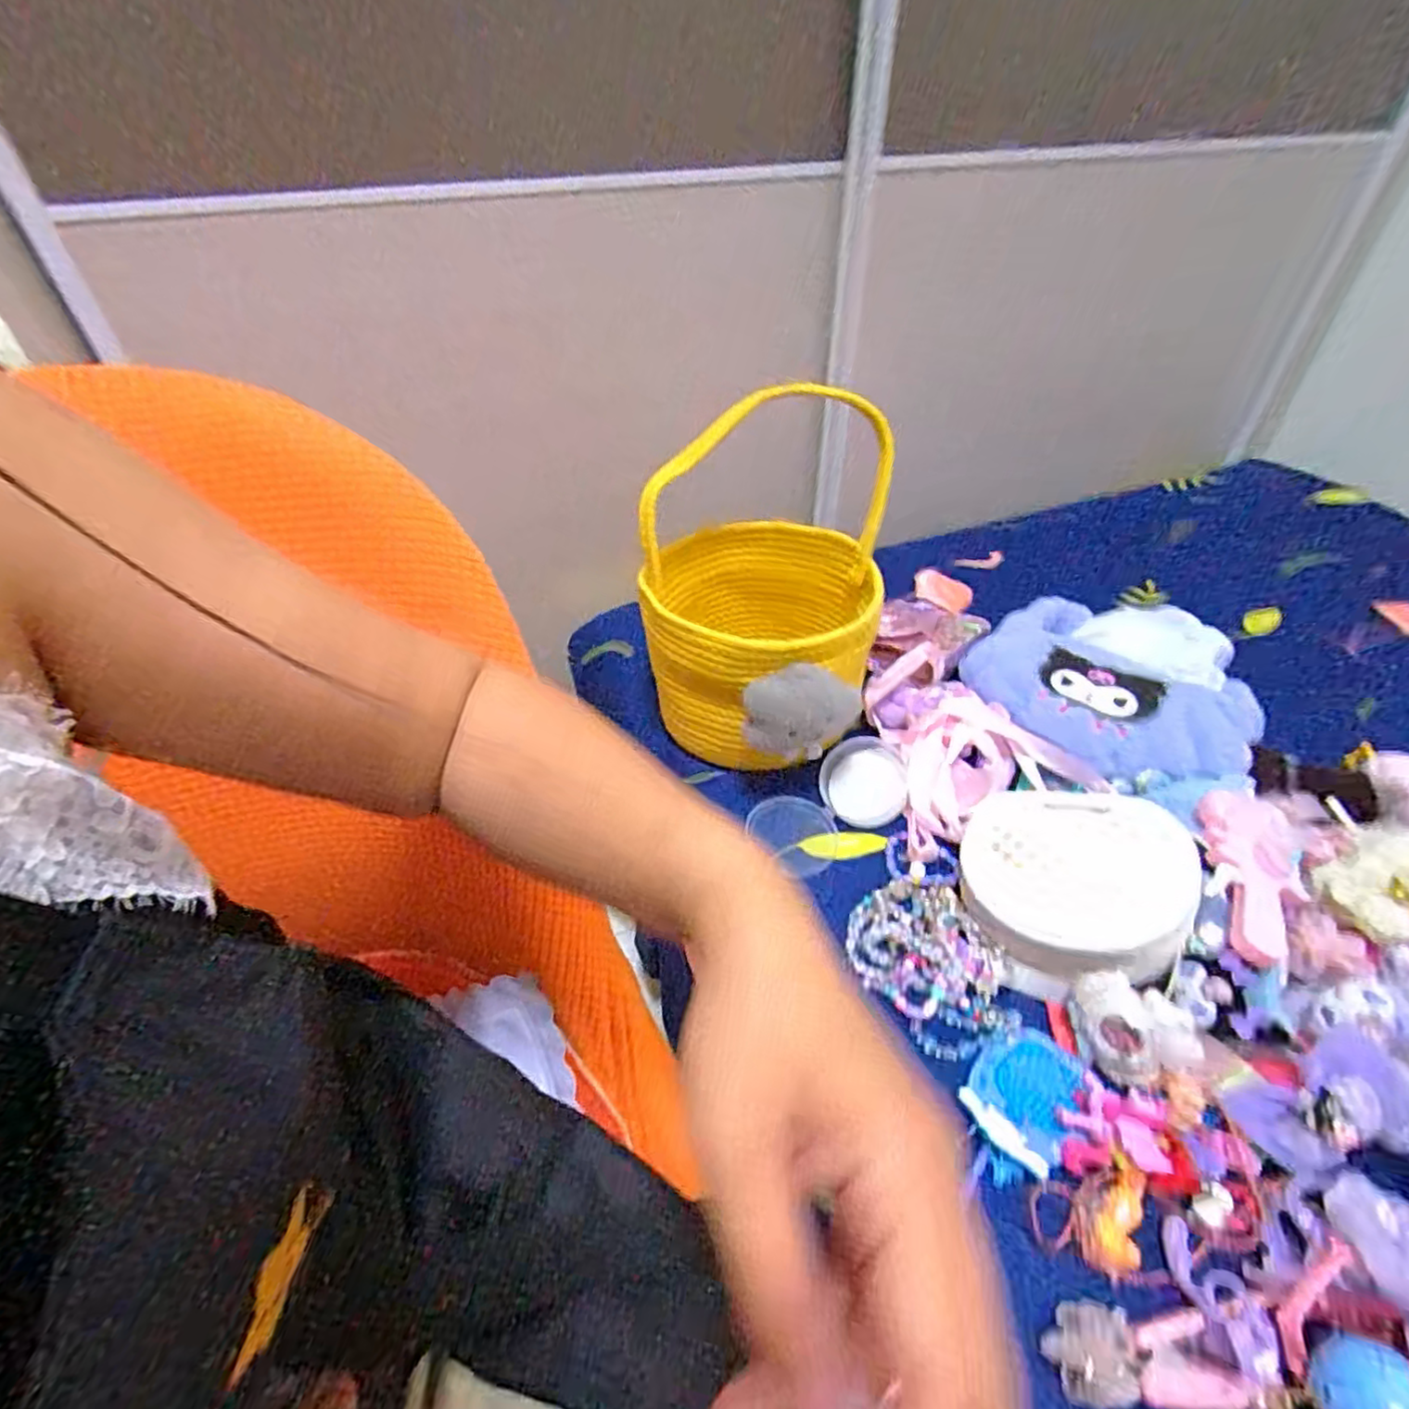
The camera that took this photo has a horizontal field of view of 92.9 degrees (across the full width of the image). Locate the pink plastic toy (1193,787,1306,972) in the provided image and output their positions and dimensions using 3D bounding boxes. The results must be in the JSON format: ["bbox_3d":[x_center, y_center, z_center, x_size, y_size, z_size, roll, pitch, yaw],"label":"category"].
[{"bbox_3d":[0.396,0.121,0.482,0.055,0.031,0.143,8,44,10],"label":"pink plastic toy"}]

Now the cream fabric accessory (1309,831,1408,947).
[{"bbox_3d":[0.477,0.124,0.457,0.084,0.023,0.084,-23,42,23],"label":"cream fabric accessory"}]

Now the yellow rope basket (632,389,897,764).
[{"bbox_3d":[0.054,-0.106,0.616,0.226,0.240,0.261,-1,43,1],"label":"yellow rope basket"}]

